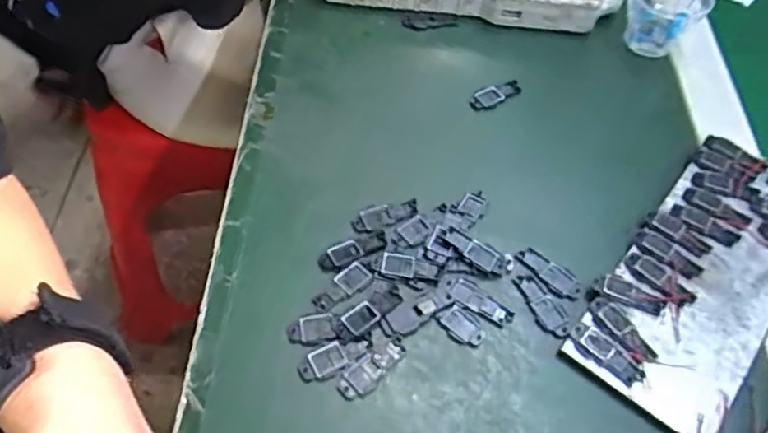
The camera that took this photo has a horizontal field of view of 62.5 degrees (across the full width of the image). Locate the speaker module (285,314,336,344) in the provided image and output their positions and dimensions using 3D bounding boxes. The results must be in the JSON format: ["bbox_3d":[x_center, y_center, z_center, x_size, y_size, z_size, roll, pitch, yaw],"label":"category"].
[{"bbox_3d":[-0.038,0.058,0.326,0.024,0.004,0.014,-8,56,-9],"label":"speaker module"}]

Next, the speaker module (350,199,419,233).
[{"bbox_3d":[0.001,-0.001,0.369,0.041,0.004,0.015,-15,58,-14],"label":"speaker module"}]

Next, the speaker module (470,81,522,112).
[{"bbox_3d":[0.077,-0.084,0.435,0.040,0.004,0.014,-26,61,-20],"label":"speaker module"}]

